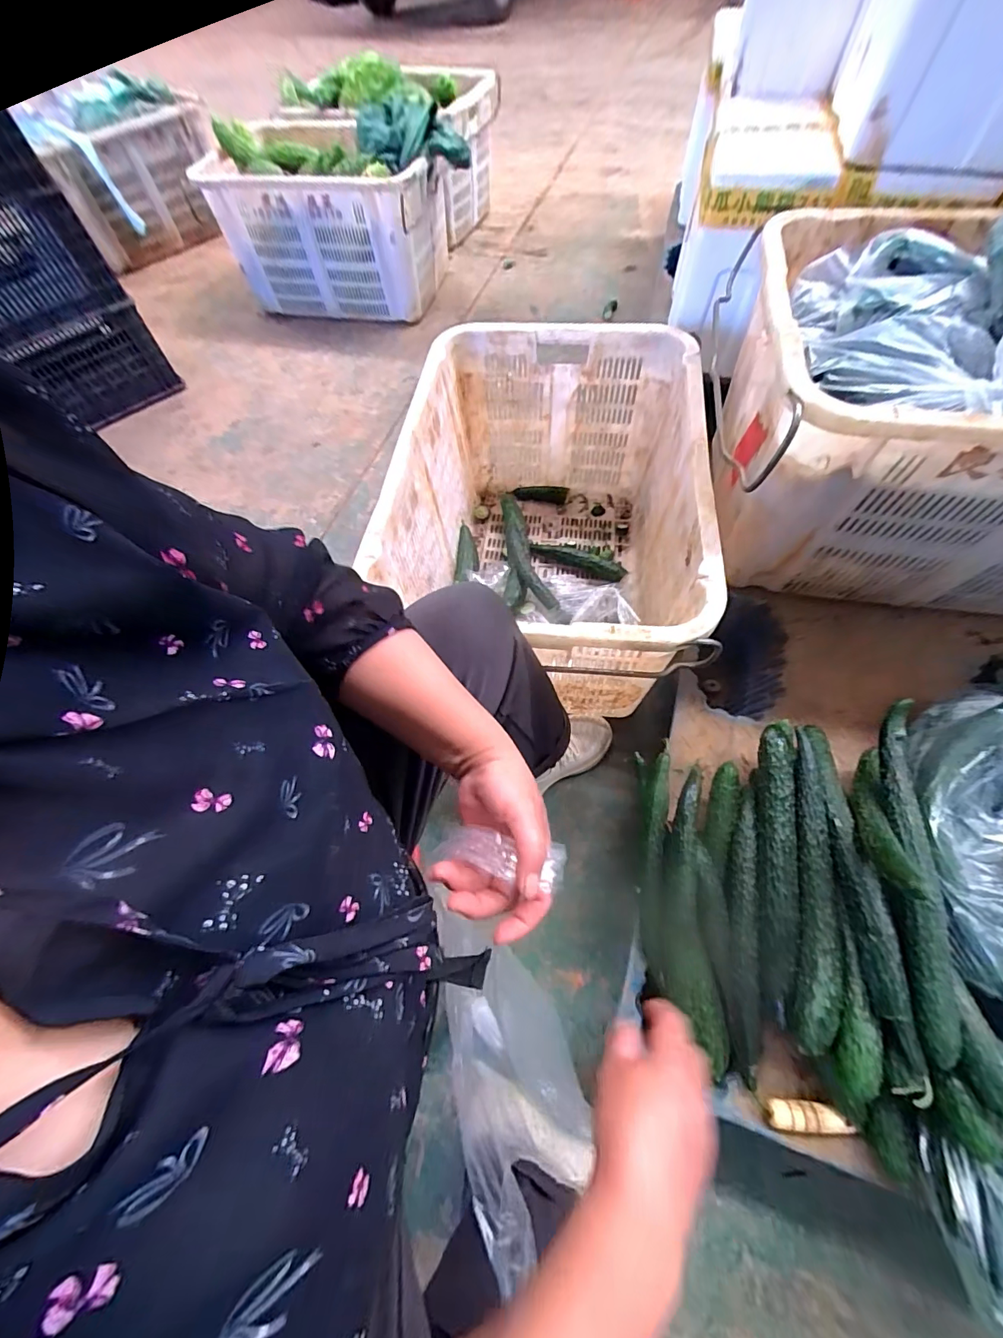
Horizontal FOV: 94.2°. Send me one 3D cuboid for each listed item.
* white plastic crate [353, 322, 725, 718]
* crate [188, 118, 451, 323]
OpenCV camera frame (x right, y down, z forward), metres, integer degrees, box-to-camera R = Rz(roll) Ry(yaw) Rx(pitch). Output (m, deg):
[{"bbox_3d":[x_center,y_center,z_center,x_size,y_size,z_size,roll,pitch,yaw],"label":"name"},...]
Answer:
[{"bbox_3d":[0.090,-0.259,0.848,0.457,0.364,0.675,7,63,7],"label":"white plastic crate"},{"bbox_3d":[-0.469,-1.256,1.338,0.626,0.356,0.384,12,64,9],"label":"crate"}]

